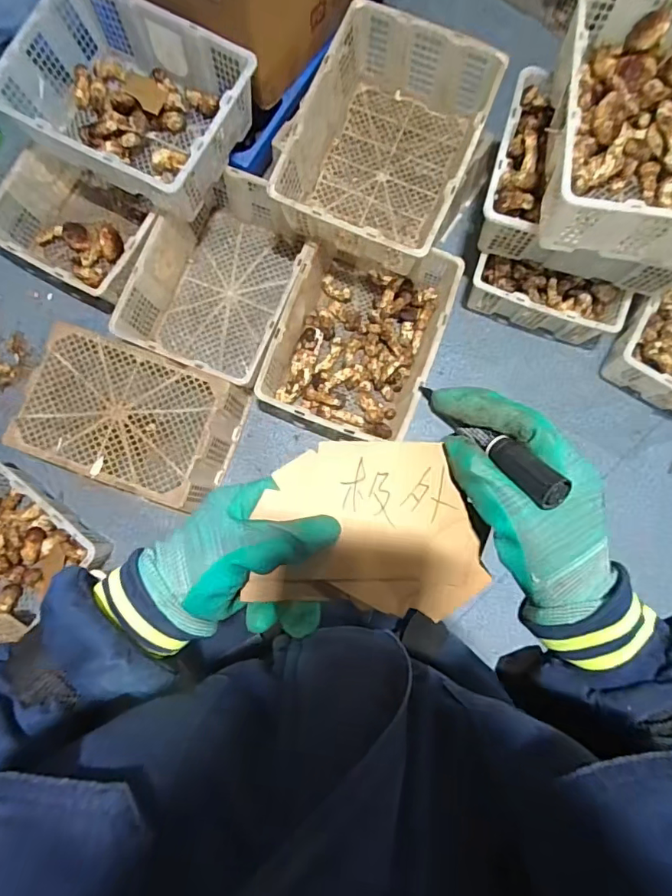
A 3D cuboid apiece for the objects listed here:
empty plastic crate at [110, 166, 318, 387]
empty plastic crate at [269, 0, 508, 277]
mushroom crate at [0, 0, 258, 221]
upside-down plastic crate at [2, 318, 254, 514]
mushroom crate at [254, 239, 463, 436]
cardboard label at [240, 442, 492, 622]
[{"bbox_3d":[-0.270,-0.402,1.226,0.352,0.158,0.468,24,83,2],"label":"empty plastic crate"},{"bbox_3d":[0.103,-0.639,1.081,0.354,0.176,0.460,21,83,2],"label":"empty plastic crate"},{"bbox_3d":[-0.447,-0.749,1.111,0.454,0.193,0.355,31,84,3],"label":"mushroom crate"},{"bbox_3d":[-0.465,-0.062,1.167,0.446,0.138,0.305,17,83,2],"label":"upside-down plastic crate"},{"bbox_3d":[0.054,-0.267,1.206,0.354,0.142,0.477,21,83,2],"label":"mushroom crate"},{"bbox_3d":[0.025,0.048,0.314,0.139,0.012,0.104,7,85,-2],"label":"cardboard label"}]

